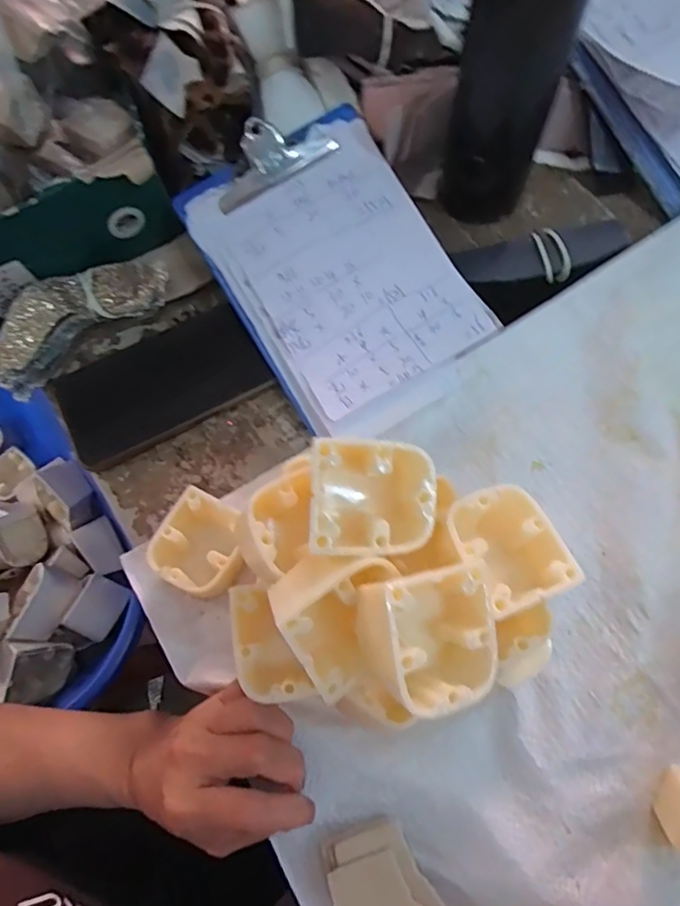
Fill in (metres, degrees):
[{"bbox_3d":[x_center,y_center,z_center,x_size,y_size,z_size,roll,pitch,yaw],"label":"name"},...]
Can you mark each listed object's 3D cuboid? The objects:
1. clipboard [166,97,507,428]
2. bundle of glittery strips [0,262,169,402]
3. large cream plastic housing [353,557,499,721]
[{"bbox_3d":[-0.004,-0.129,0.382,0.145,0.017,0.201,-33,84,-4],"label":"clipboard"},{"bbox_3d":[-0.192,-0.099,0.392,0.135,0.042,0.048,-33,73,-8],"label":"bundle of glittery strips"},{"bbox_3d":[0.034,0.077,0.230,0.054,0.029,0.056,-4,88,-25],"label":"large cream plastic housing"}]

